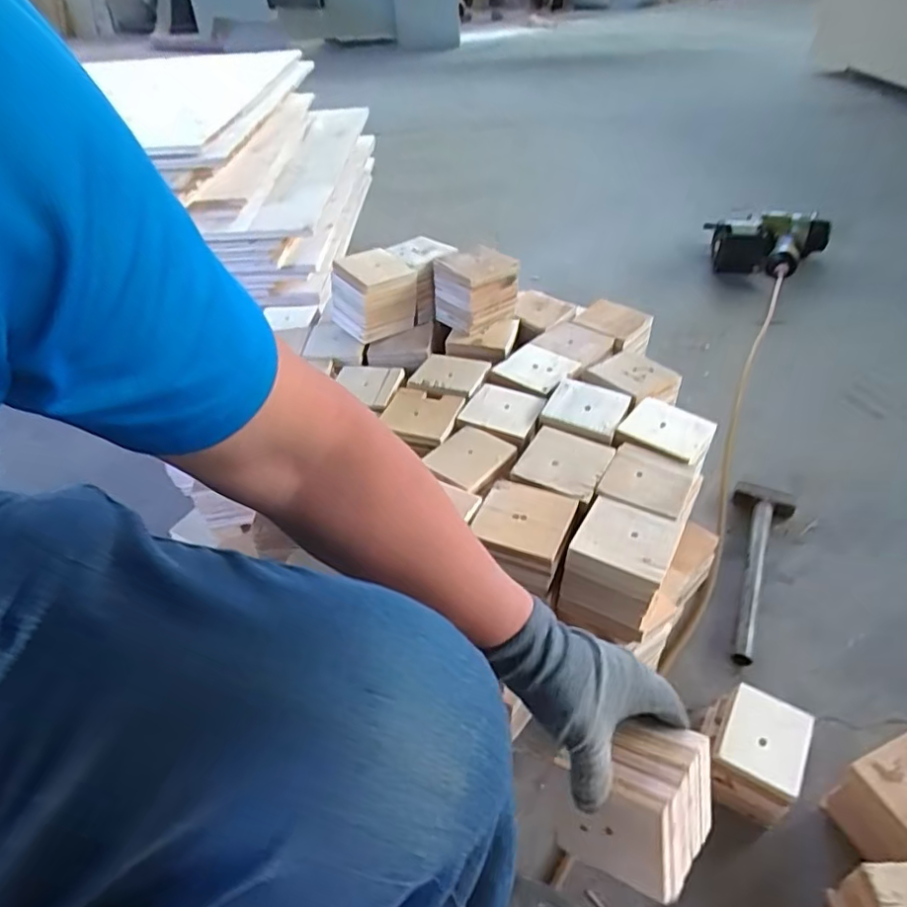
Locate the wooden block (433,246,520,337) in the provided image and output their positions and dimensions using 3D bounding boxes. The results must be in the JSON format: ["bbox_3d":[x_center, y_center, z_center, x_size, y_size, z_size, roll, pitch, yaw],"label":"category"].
[{"bbox_3d":[0.034,-0.239,0.911,0.098,0.103,0.090,-29,45,-29],"label":"wooden block"}]

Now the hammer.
[{"bbox_3d":[0.431,0.155,0.898,0.085,0.030,0.352,18,46,24],"label":"hammer"}]

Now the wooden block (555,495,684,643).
[{"bbox_3d":[0.171,0.114,0.629,0.093,0.085,0.101,20,46,25],"label":"wooden block"}]

